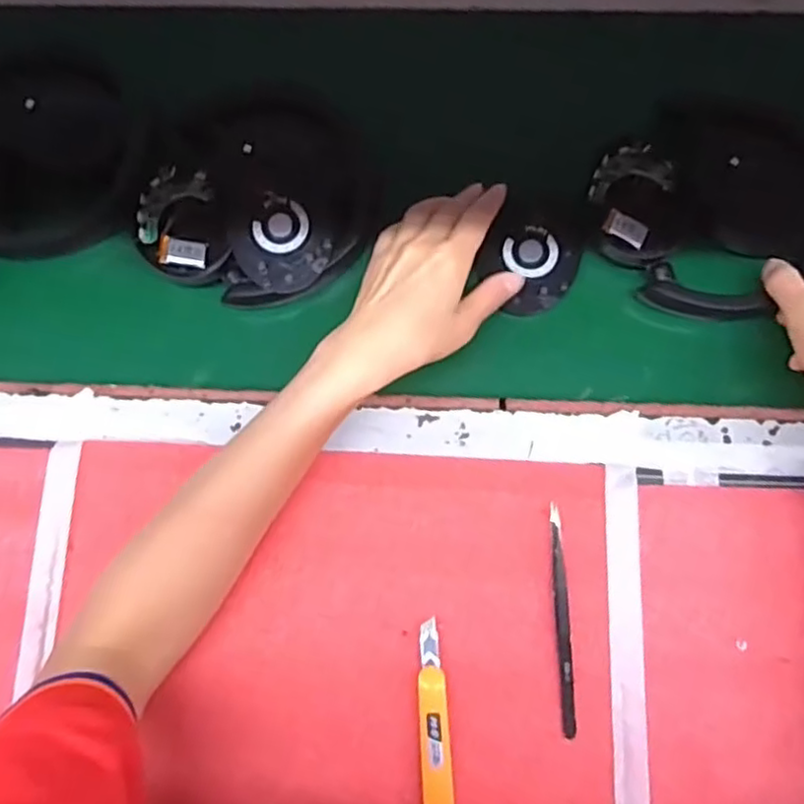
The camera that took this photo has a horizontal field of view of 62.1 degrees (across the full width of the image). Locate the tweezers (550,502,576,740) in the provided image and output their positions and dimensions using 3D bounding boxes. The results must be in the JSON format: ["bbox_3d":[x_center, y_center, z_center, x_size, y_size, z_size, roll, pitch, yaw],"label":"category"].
[{"bbox_3d":[0.098,0.132,0.408,0.008,0.010,0.135,-1,76,0],"label":"tweezers"}]

